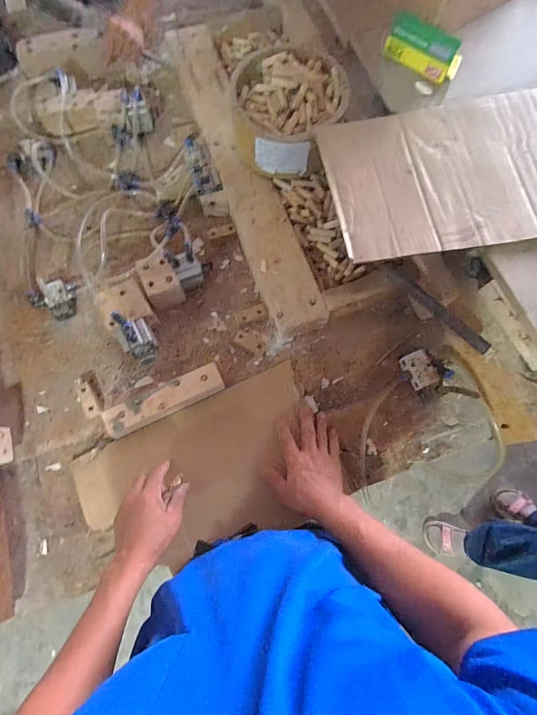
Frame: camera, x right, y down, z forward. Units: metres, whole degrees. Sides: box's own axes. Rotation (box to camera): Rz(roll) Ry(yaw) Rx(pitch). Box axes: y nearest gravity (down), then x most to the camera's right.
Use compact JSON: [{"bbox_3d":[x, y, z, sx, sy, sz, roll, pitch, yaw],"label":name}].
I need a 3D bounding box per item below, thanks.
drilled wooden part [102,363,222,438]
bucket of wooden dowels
[{"bbox_3d":[-0.179,0.079,0.661,0.207,0.046,0.050,-25,75,-8],"label":"drilled wooden part"},{"bbox_3d":[0.032,-0.480,0.735,0.214,0.105,0.219,0,73,-1],"label":"bucket of wooden dowels"}]

